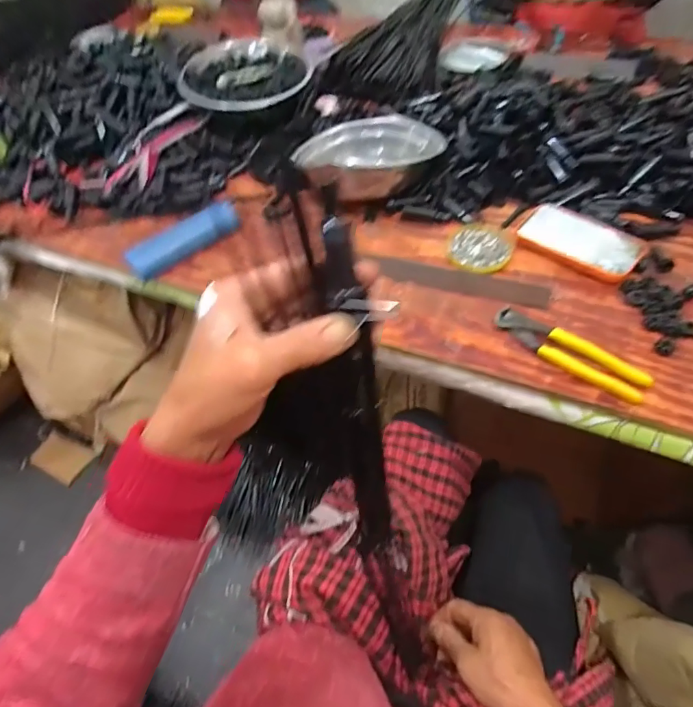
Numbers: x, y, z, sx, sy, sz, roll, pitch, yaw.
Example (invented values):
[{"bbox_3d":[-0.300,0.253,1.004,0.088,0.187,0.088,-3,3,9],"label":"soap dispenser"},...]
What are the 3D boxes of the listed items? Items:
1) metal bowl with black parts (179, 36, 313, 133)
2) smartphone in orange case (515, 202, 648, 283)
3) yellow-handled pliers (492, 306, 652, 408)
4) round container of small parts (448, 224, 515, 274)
[{"bbox_3d":[-0.171,-0.486,0.815,0.207,0.083,0.217,-2,54,3],"label":"metal bowl with black parts"},{"bbox_3d":[0.299,-0.145,0.589,0.080,0.018,0.145,-40,60,-21],"label":"smartphone in orange case"},{"bbox_3d":[0.240,-0.002,0.502,0.164,0.018,0.037,35,64,26],"label":"yellow-handled pliers"},{"bbox_3d":[0.179,-0.142,0.610,0.079,0.007,0.084,-2,54,3],"label":"round container of small parts"}]

